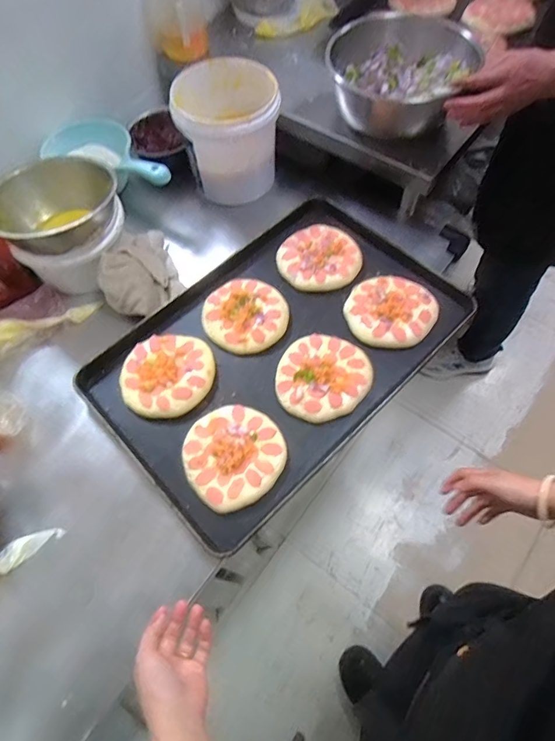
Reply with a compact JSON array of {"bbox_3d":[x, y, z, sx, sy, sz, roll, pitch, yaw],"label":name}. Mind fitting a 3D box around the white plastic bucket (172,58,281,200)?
[{"bbox_3d":[-0.096,-0.480,0.886,0.195,0.169,0.207,-1,62,2],"label":"white plastic bucket"}]

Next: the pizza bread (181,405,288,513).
[{"bbox_3d":[-0.065,0.125,0.669,0.147,0.031,0.147,-29,65,-12],"label":"pizza bread"}]

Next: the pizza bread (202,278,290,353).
[{"bbox_3d":[-0.057,-0.103,0.784,0.146,0.022,0.137,-5,62,0],"label":"pizza bread"}]

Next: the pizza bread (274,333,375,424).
[{"bbox_3d":[0.072,0.006,0.720,0.145,0.029,0.152,-1,62,2],"label":"pizza bread"}]

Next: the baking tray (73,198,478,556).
[{"bbox_3d":[-0.001,-0.050,0.764,0.595,0.040,0.406,-40,68,-17],"label":"baking tray"}]

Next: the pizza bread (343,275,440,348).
[{"bbox_3d":[0.198,-0.109,0.771,0.144,0.023,0.143,-1,62,2],"label":"pizza bread"}]

